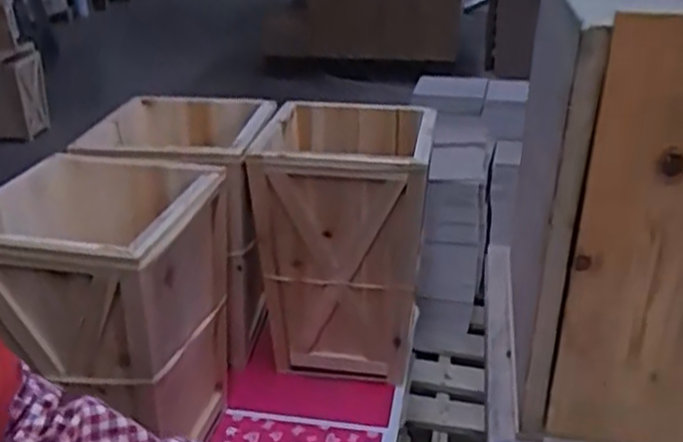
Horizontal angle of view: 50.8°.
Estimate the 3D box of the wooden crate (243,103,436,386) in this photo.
[{"bbox_3d":[0.006,0.027,1.128,0.237,0.362,0.244,3,26,7],"label":"wooden crate"}]

